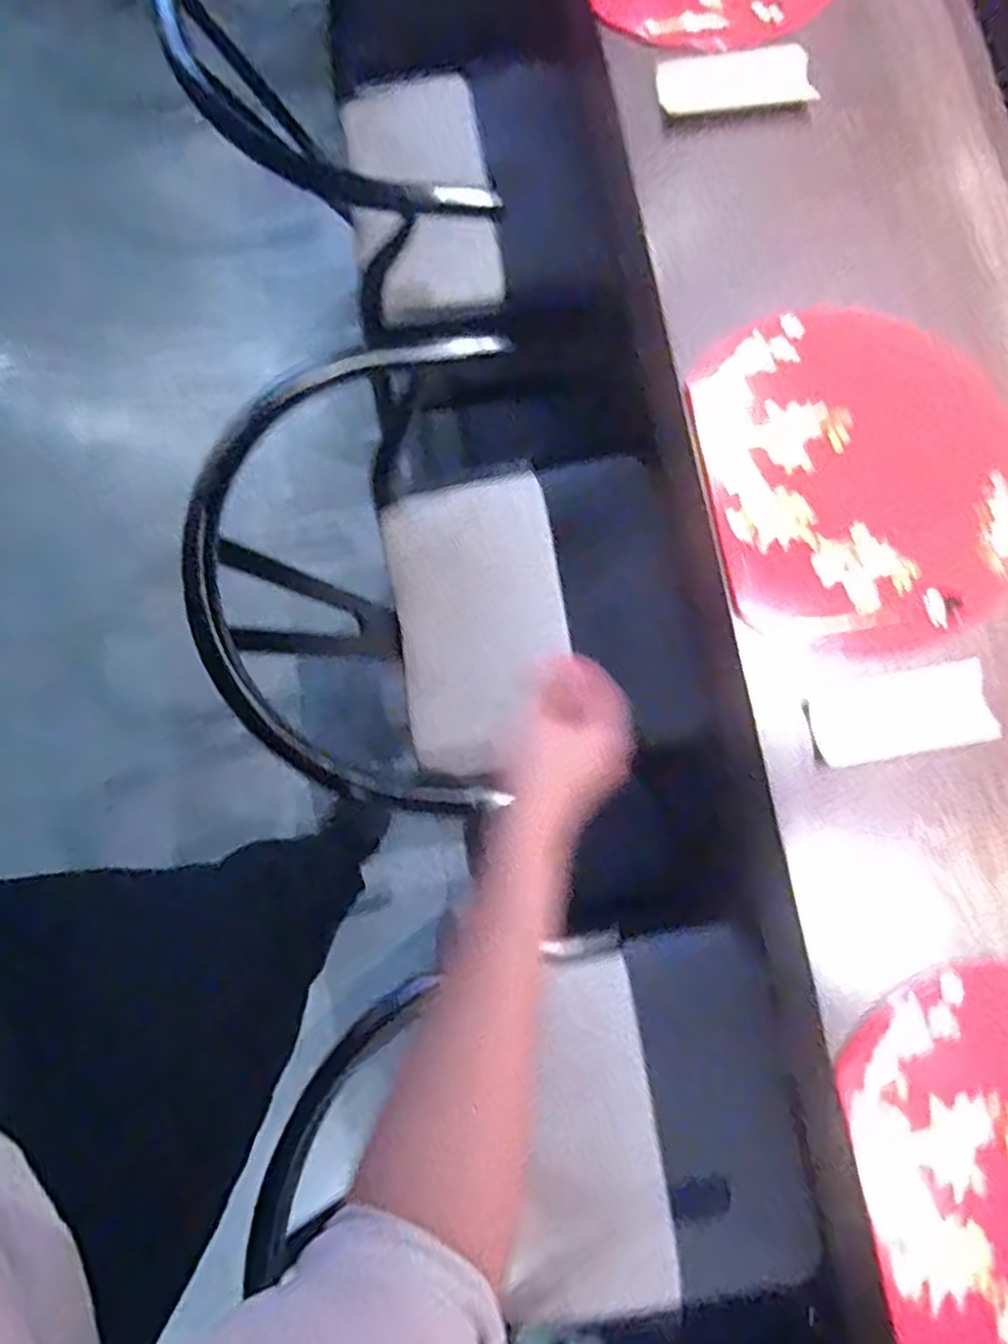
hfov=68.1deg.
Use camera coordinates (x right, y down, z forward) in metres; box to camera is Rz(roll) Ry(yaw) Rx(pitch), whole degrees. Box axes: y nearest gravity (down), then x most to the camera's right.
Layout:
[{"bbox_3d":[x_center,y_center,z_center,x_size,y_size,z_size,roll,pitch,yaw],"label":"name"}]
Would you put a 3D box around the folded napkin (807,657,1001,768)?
[{"bbox_3d":[0.362,0.039,0.683,0.148,0.004,0.074,-13,74,10],"label":"folded napkin"}]

